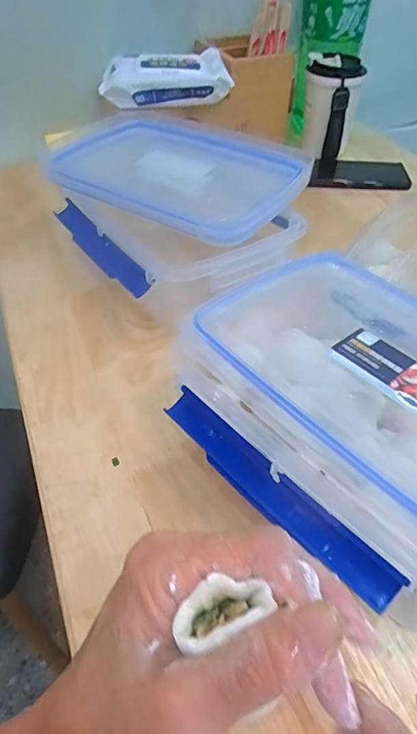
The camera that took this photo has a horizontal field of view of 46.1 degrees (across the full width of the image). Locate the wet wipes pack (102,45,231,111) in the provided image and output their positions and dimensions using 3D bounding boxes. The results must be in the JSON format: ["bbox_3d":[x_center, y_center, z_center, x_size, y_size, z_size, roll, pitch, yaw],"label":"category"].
[{"bbox_3d":[-0.060,-0.392,0.668,0.170,0.043,0.090,-16,48,-15],"label":"wet wipes pack"}]

